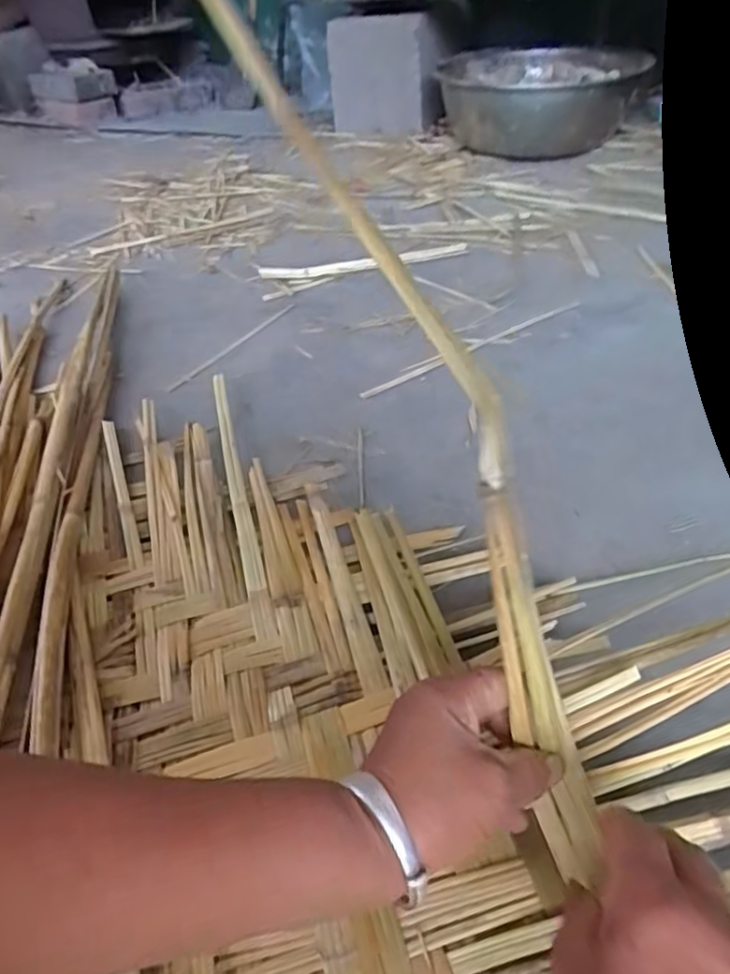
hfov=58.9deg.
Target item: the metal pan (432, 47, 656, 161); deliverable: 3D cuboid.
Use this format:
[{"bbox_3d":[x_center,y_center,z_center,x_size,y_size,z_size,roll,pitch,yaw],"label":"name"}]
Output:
[{"bbox_3d":[0.318,-0.702,1.156,0.306,0.139,0.272,16,48,22],"label":"metal pan"}]

